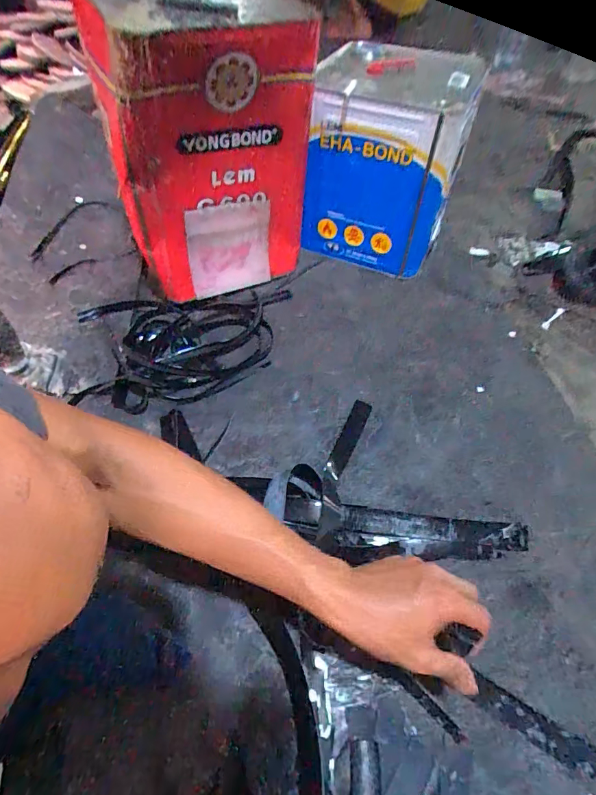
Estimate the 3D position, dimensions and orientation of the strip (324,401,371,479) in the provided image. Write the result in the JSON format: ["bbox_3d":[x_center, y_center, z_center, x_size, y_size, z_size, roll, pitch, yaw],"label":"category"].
[{"bbox_3d":[0.071,0.057,0.571,0.025,0.006,0.128,21,58,14],"label":"strip"}]

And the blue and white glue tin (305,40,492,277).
[{"bbox_3d":[0.146,-0.385,0.697,0.228,0.271,0.217,16,57,10],"label":"blue and white glue tin"}]

